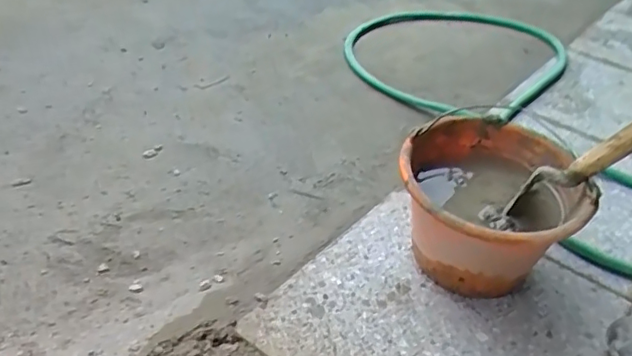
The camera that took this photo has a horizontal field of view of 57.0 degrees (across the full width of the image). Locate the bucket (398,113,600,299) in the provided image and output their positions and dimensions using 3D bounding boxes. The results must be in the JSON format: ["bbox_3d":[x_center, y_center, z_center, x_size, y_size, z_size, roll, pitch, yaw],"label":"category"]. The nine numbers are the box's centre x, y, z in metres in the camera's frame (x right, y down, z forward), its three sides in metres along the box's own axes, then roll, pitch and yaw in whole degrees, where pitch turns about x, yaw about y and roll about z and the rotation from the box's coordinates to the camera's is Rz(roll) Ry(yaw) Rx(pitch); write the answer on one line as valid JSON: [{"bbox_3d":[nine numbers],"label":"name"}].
[{"bbox_3d":[0.224,0.045,0.796,0.227,0.163,0.246,4,37,-3],"label":"bucket"}]

